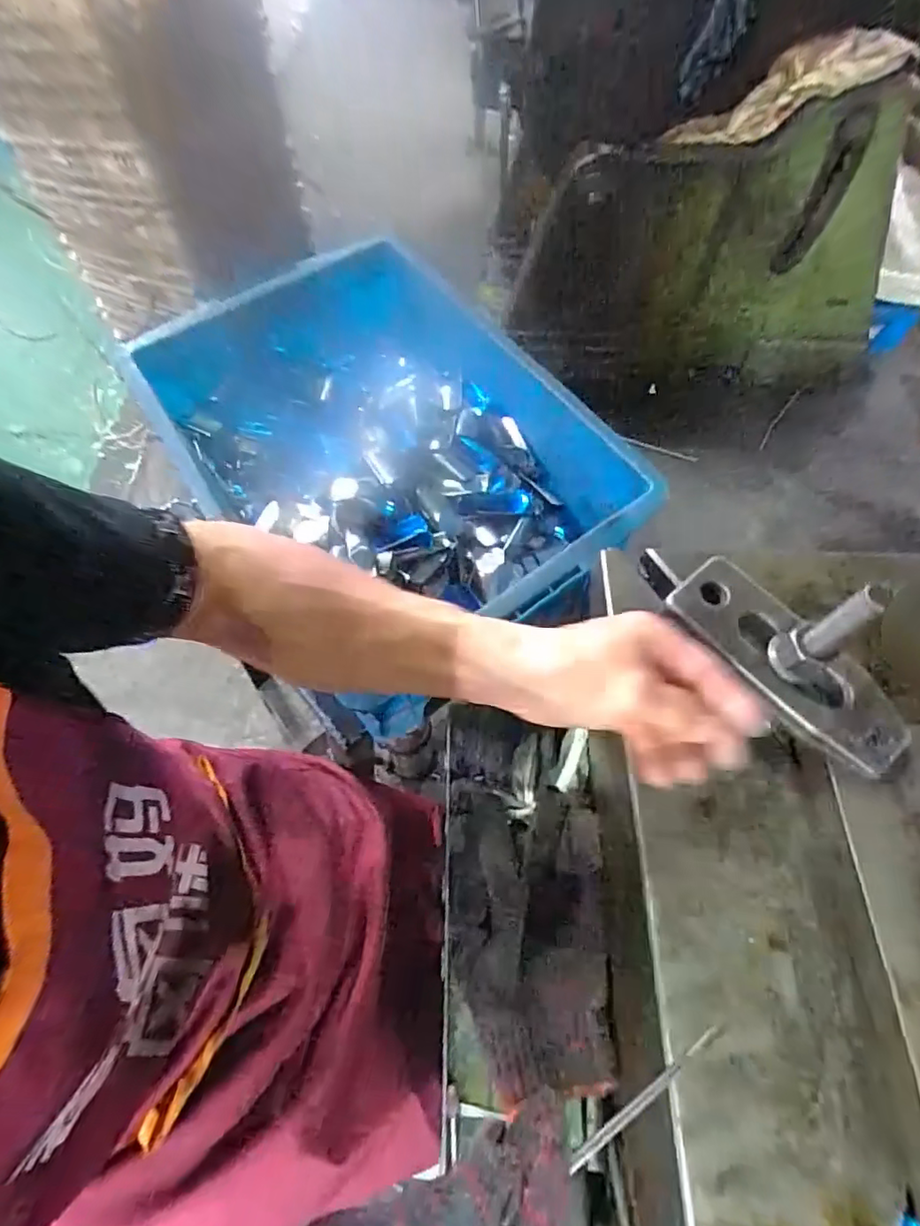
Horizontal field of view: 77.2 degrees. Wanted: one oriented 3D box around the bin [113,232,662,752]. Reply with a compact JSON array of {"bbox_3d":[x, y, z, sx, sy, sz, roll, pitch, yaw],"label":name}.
[{"bbox_3d":[-0.081,-0.160,0.632,0.347,0.146,0.490,-34,68,-18],"label":"bin"}]

